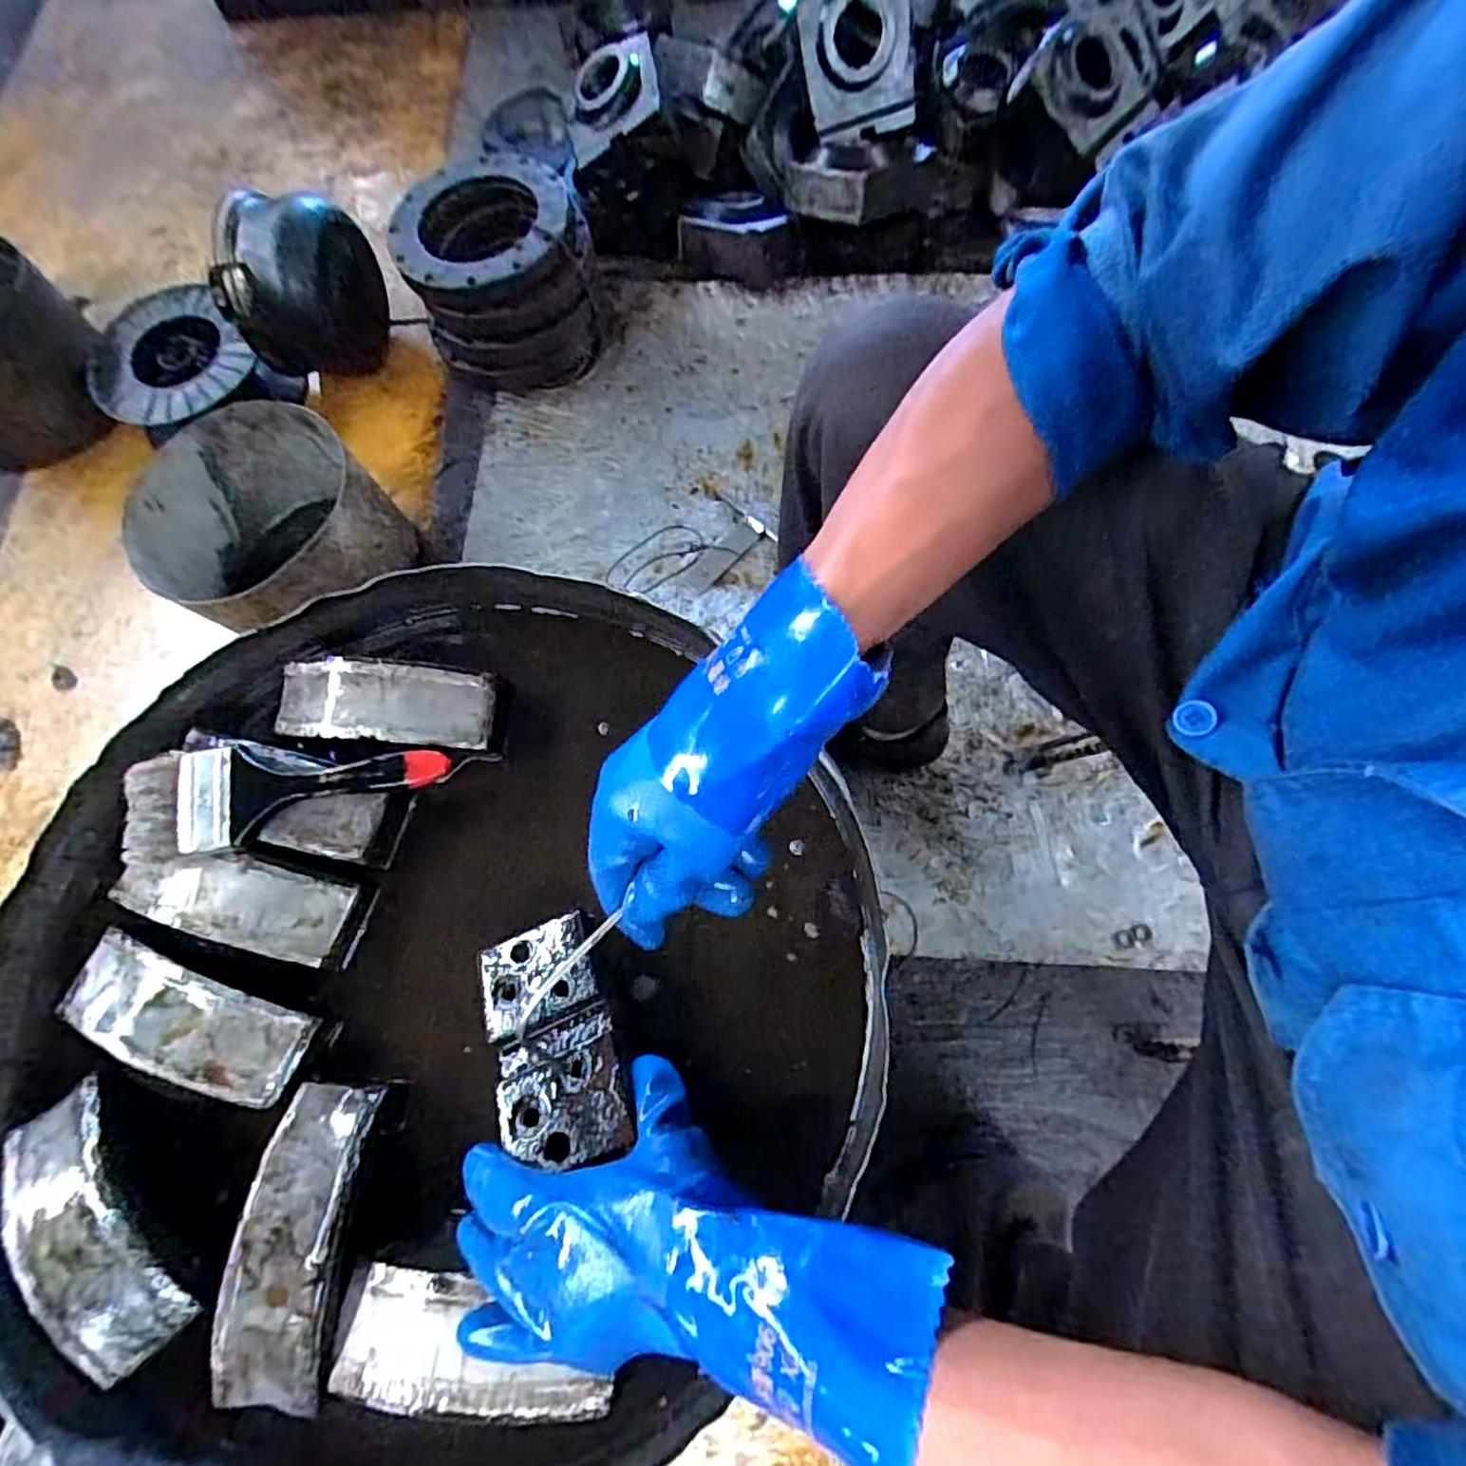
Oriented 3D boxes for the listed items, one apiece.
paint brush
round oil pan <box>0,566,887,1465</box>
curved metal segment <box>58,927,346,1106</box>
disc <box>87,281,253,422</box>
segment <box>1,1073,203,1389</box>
[{"bbox_3d":[-0.299,0.038,0.458,0.198,0.026,0.065,-10,72,-1],"label":"paint brush"},{"bbox_3d":[-0.198,0.158,0.462,0.573,0.107,0.572,0,71,0],"label":"round oil pan"},{"bbox_3d":[-0.356,0.189,0.454,0.160,0.054,0.061,21,74,8],"label":"curved metal segment"},{"bbox_3d":[-0.842,-0.565,1.022,0.199,0.027,0.233,27,73,-3],"label":"disc"},{"bbox_3d":[-0.378,0.290,0.395,0.061,0.025,0.155,-37,75,-10],"label":"segment"}]

